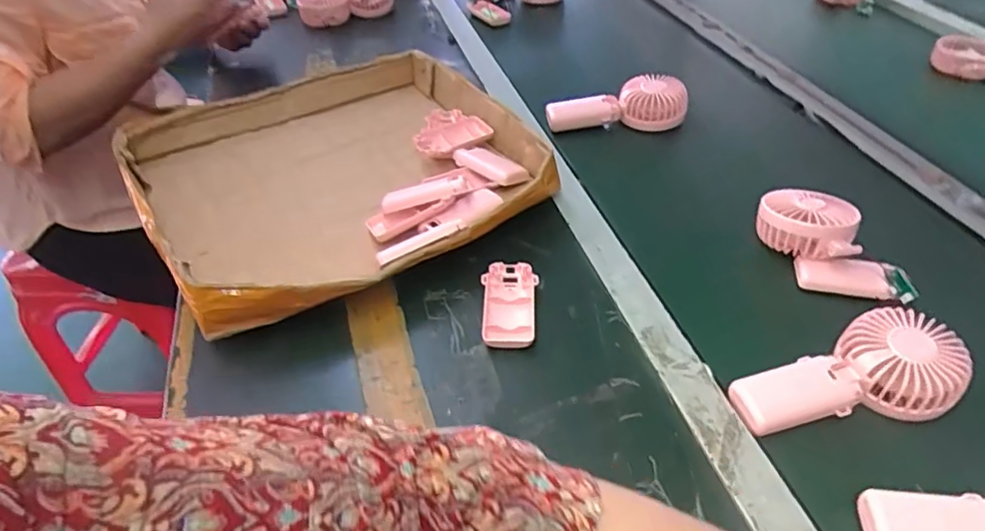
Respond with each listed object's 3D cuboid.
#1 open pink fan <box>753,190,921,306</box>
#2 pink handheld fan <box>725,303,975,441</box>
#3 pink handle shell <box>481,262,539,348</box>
[{"bbox_3d":[0.326,-0.017,0.560,0.075,0.051,0.150,-22,48,-20],"label":"open pink fan"},{"bbox_3d":[0.277,0.085,0.454,0.180,0.041,0.096,-15,46,-14],"label":"pink handheld fan"},{"bbox_3d":[0.015,0.035,0.535,0.050,0.018,0.092,4,44,5],"label":"pink handle shell"}]

